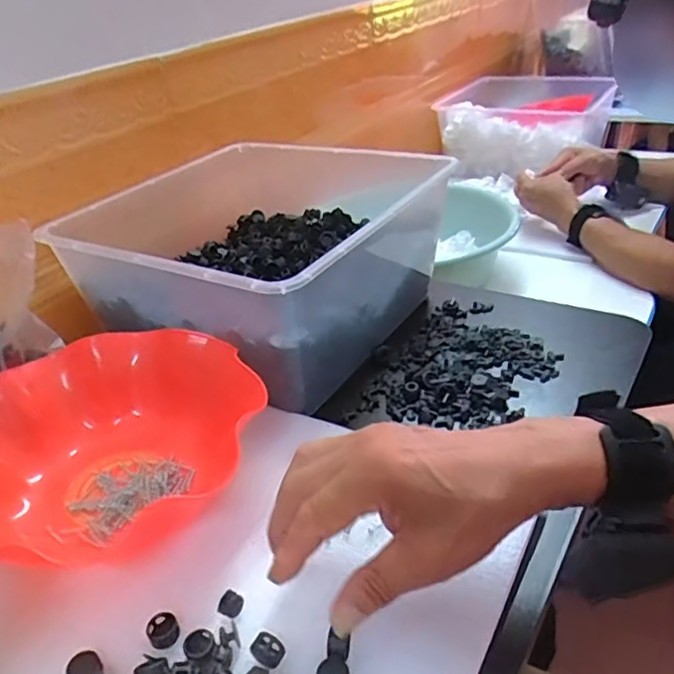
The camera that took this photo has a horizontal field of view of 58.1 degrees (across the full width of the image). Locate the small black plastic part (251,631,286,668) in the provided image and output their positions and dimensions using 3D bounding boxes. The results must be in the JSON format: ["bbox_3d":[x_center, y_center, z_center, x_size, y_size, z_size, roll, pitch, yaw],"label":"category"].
[{"bbox_3d":[-0.037,0.166,0.324,0.017,0.011,0.011,11,36,24],"label":"small black plastic part"}]

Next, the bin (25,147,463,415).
[{"bbox_3d":[-0.075,-0.083,0.609,0.303,0.139,0.306,16,38,30],"label":"bin"}]

